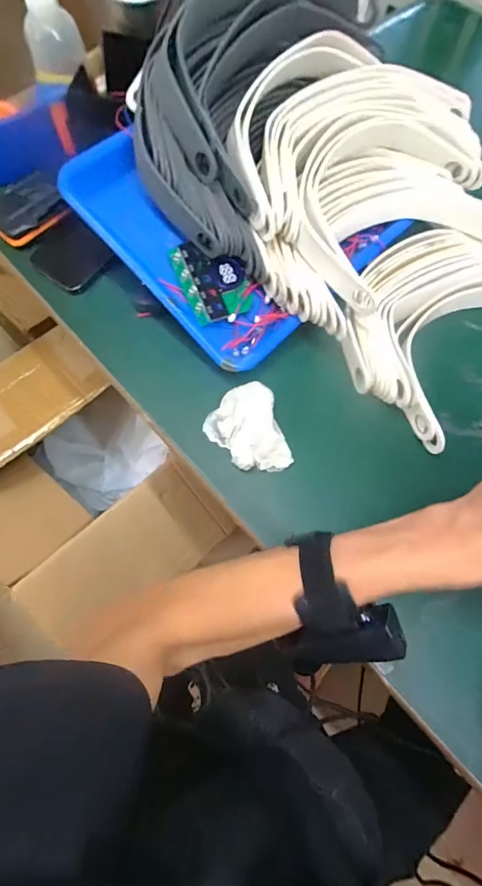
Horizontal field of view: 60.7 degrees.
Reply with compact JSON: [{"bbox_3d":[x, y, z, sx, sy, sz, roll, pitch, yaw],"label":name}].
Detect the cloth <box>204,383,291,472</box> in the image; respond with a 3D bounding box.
[{"bbox_3d":[0.005,-0.011,0.369,0.063,0.027,0.079,-16,71,-9],"label":"cloth"}]

